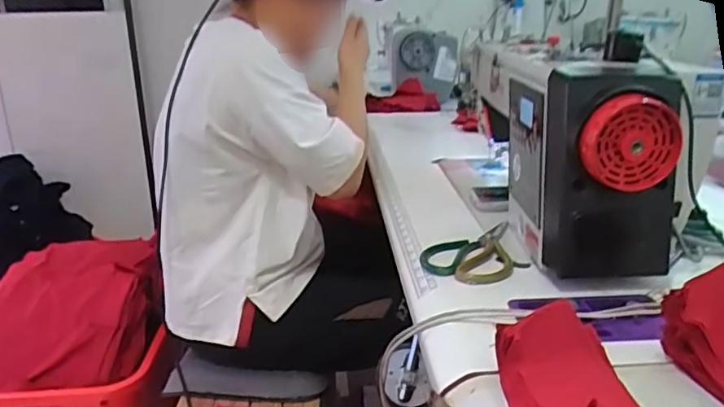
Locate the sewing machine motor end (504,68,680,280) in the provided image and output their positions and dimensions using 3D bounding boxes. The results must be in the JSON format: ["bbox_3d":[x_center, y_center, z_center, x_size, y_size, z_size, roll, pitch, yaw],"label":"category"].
[{"bbox_3d":[0.247,-0.042,0.660,0.115,0.204,0.194,-2,19,-3],"label":"sewing machine motor end"}]

